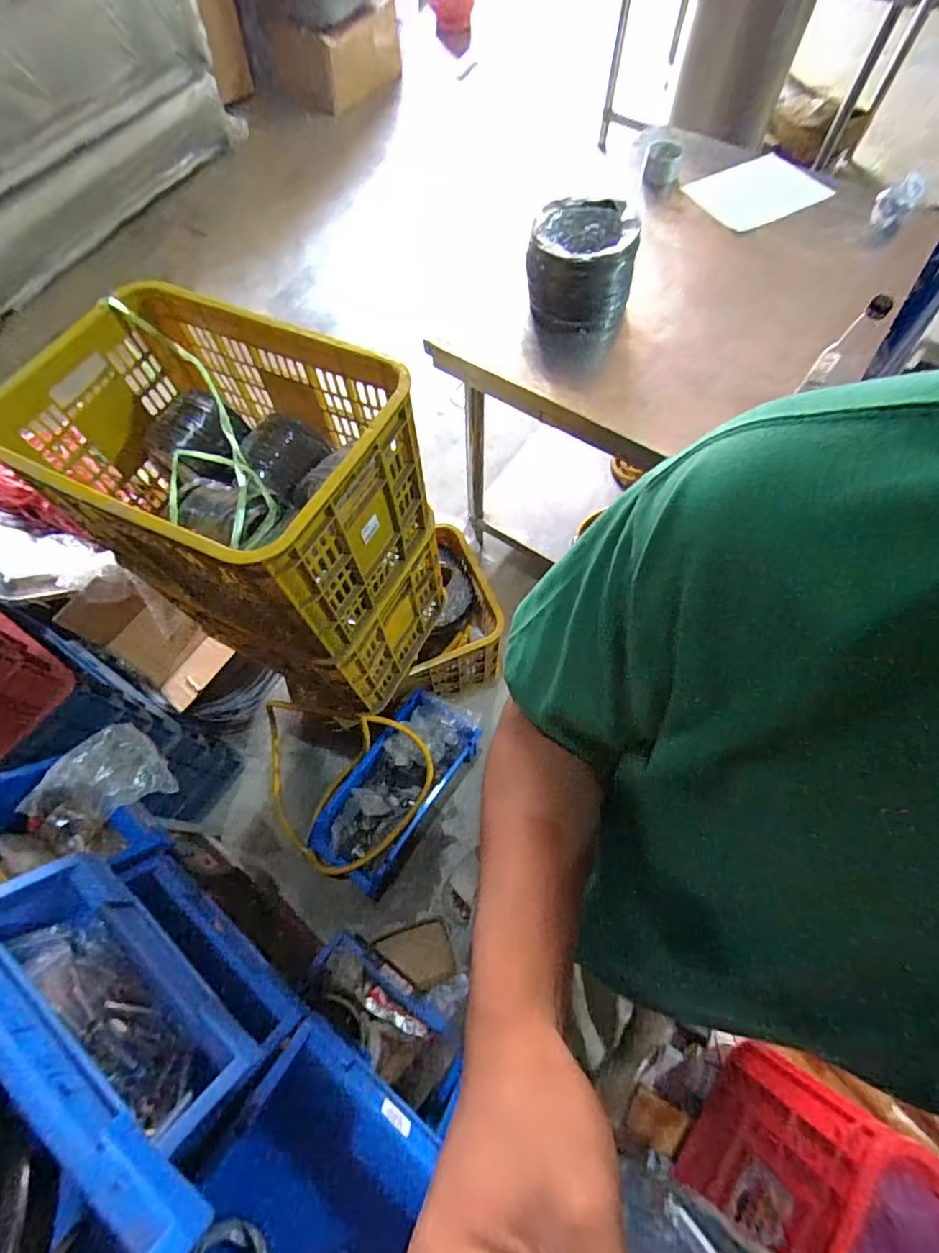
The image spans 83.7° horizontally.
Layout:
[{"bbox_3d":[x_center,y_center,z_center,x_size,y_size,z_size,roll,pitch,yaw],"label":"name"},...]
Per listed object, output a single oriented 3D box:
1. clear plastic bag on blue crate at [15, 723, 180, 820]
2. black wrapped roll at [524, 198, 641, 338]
[{"bbox_3d":[-0.530,0.231,0.758,0.127,0.070,0.157,35,70,15],"label":"clear plastic bag on blue crate"},{"bbox_3d":[0.210,-0.680,1.005,0.194,0.141,0.202,10,66,5],"label":"black wrapped roll"}]

